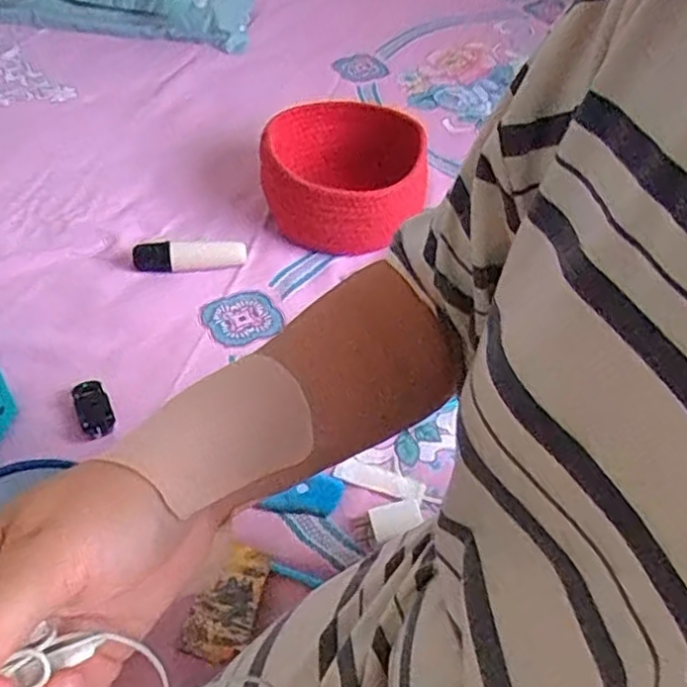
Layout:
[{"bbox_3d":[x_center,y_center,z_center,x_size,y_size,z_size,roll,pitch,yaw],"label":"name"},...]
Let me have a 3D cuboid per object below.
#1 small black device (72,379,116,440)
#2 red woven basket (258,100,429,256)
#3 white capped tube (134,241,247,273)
[{"bbox_3d":[-0.248,0.065,0.674,0.031,0.028,0.060,-19,53,-18],"label":"small black device"},{"bbox_3d":[-0.002,-0.217,0.875,0.204,0.100,0.189,1,50,-2],"label":"red woven basket"},{"bbox_3d":[-0.188,-0.110,0.831,0.134,0.029,0.037,-9,51,-10],"label":"white capped tube"}]

